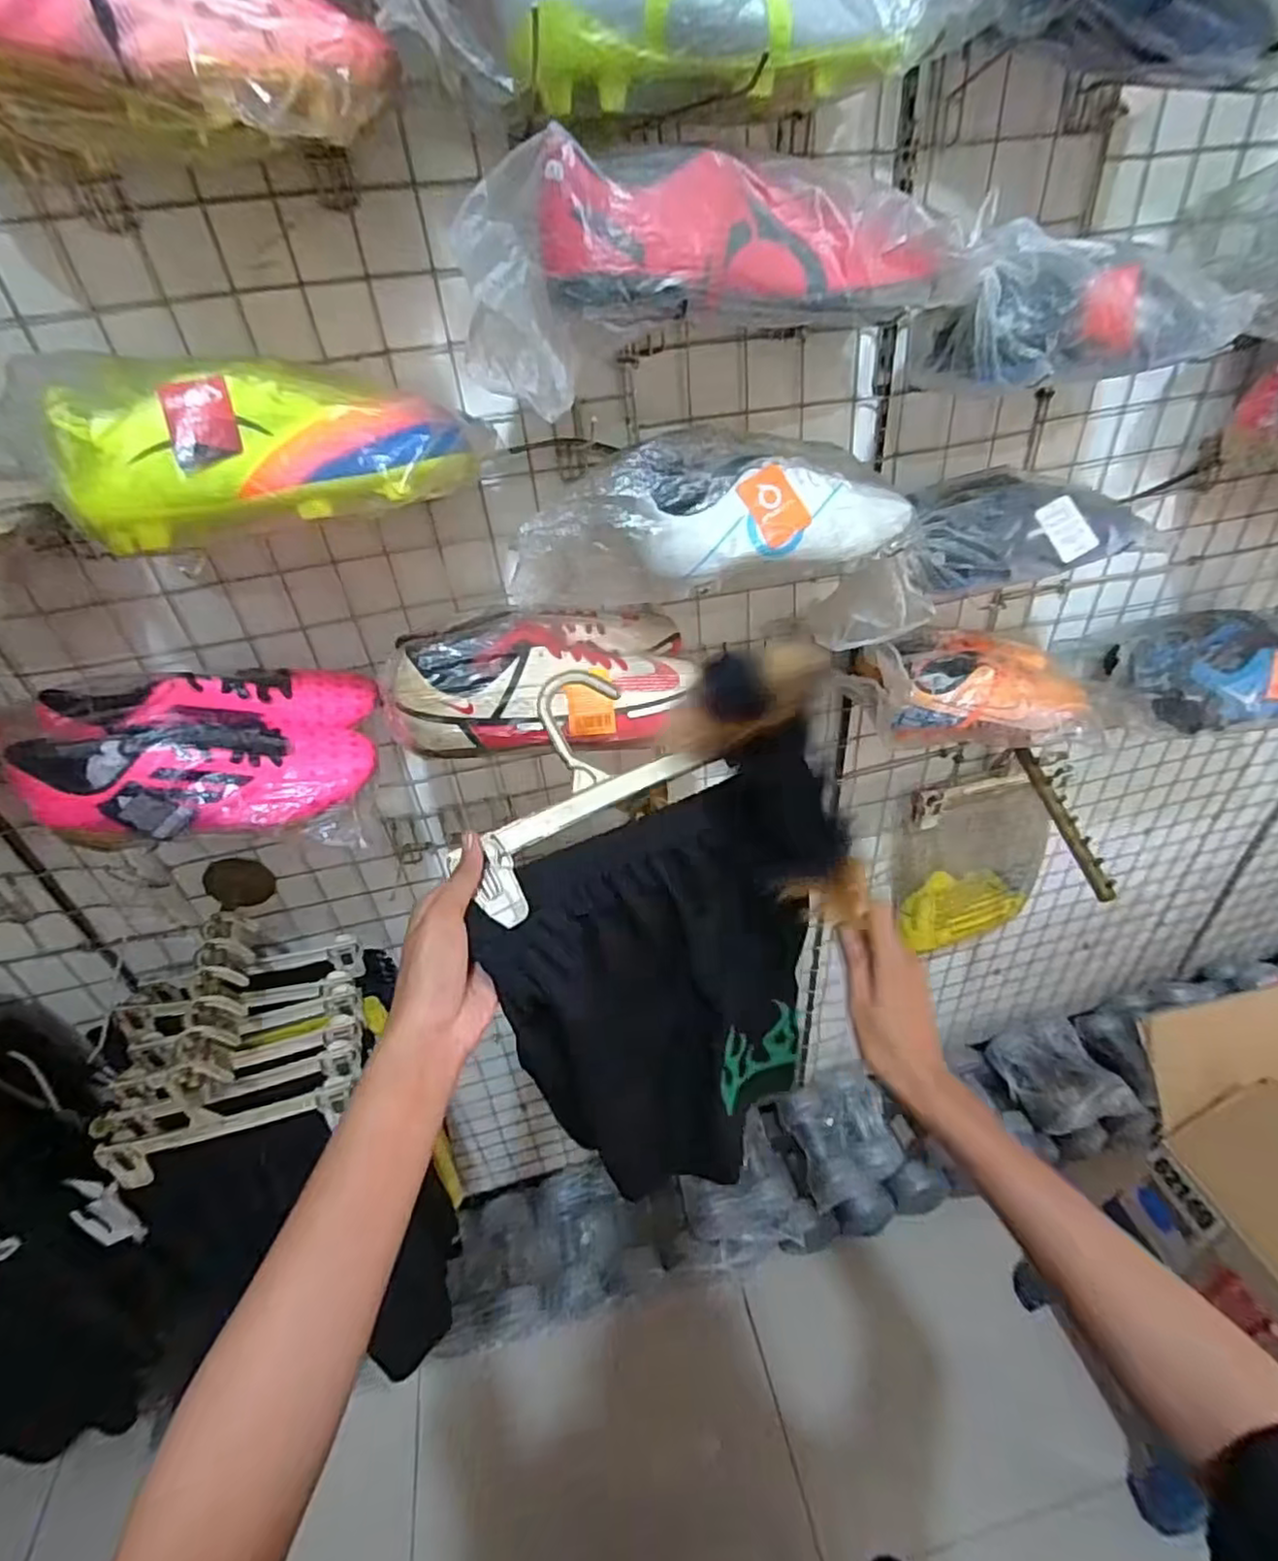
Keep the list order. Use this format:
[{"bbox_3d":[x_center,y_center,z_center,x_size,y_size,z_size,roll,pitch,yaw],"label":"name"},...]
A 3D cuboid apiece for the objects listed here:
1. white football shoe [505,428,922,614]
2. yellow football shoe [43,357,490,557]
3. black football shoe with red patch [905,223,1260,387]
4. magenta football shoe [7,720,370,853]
[{"bbox_3d":[0.056,-0.225,0.565,0.319,0.105,0.102,-7,37,-3],"label":"white football shoe"},{"bbox_3d":[-0.231,-0.222,0.437,0.254,0.085,0.085,-3,37,3],"label":"yellow football shoe"},{"bbox_3d":[0.347,-0.376,0.529,0.220,0.091,0.119,-15,38,-13],"label":"black football shoe with red patch"},{"bbox_3d":[-0.348,-0.012,0.548,0.226,0.086,0.083,-9,37,-5],"label":"magenta football shoe"}]

